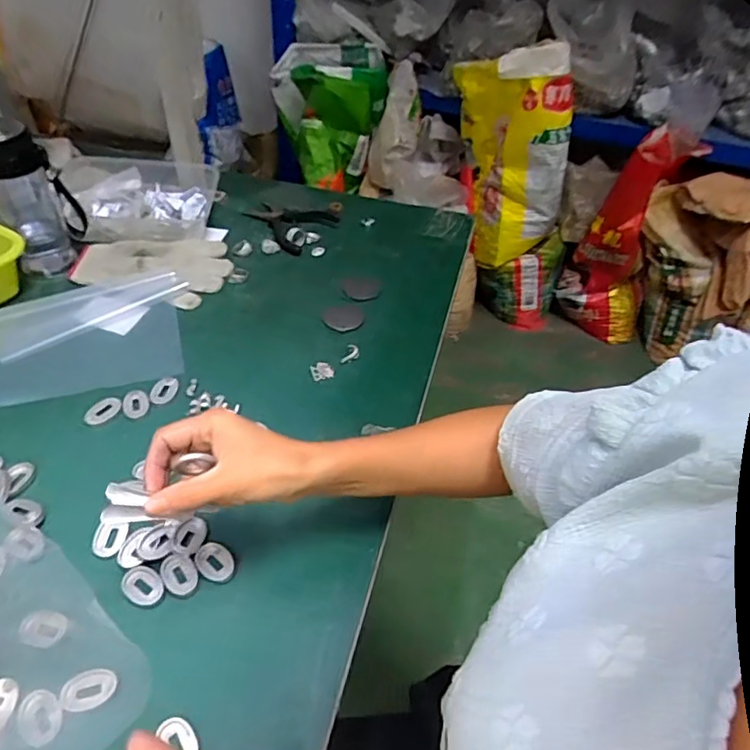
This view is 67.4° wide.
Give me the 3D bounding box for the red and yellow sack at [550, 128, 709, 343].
[{"bbox_3d":[0.764,-0.403,1.732,0.269,0.586,0.277,22,47,14],"label":"red and yellow sack"}]

